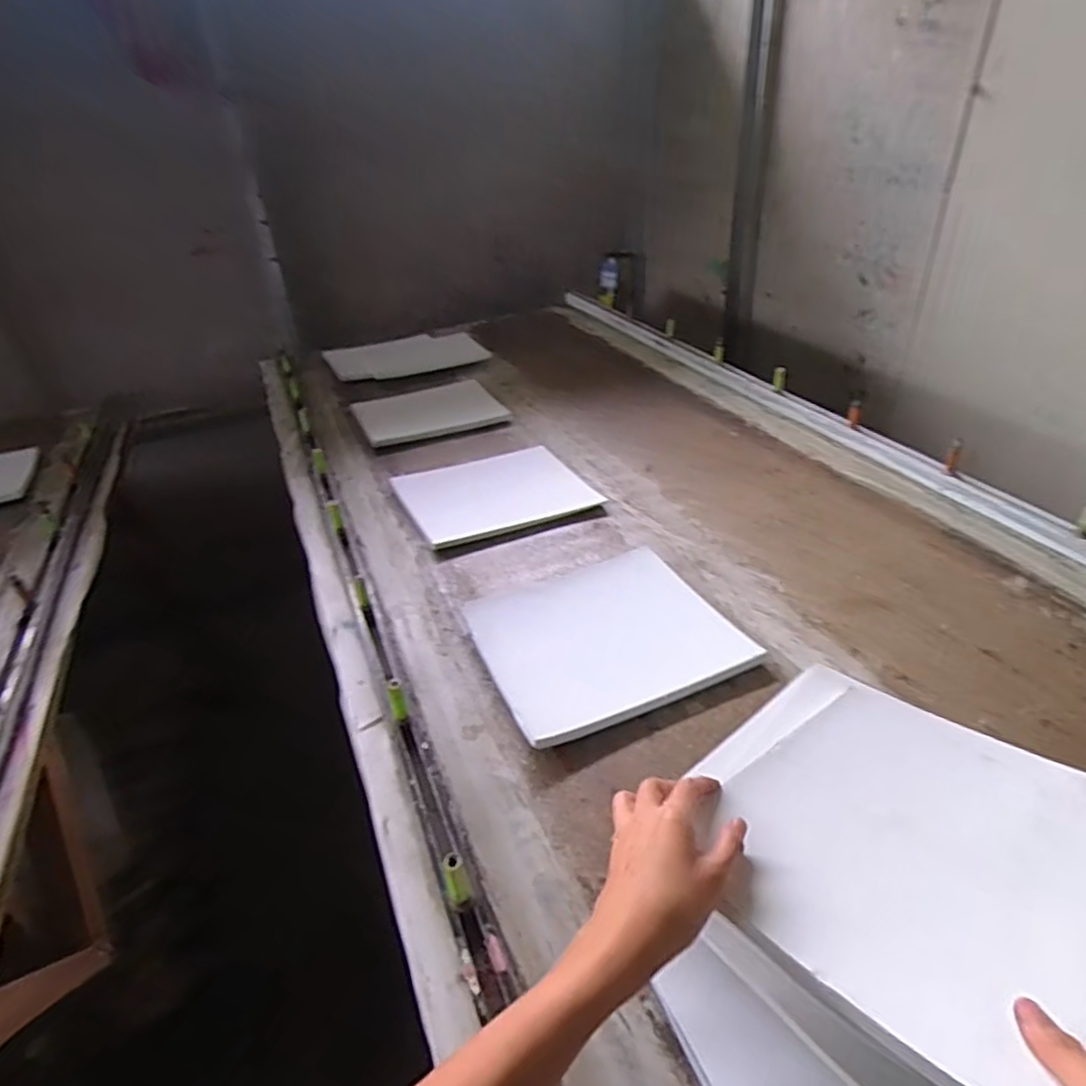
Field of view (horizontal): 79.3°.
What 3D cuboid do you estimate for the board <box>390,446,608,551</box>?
[{"bbox_3d":[-0.080,-0.084,1.054,0.273,0.013,0.239,-16,35,-17],"label":"board"}]

